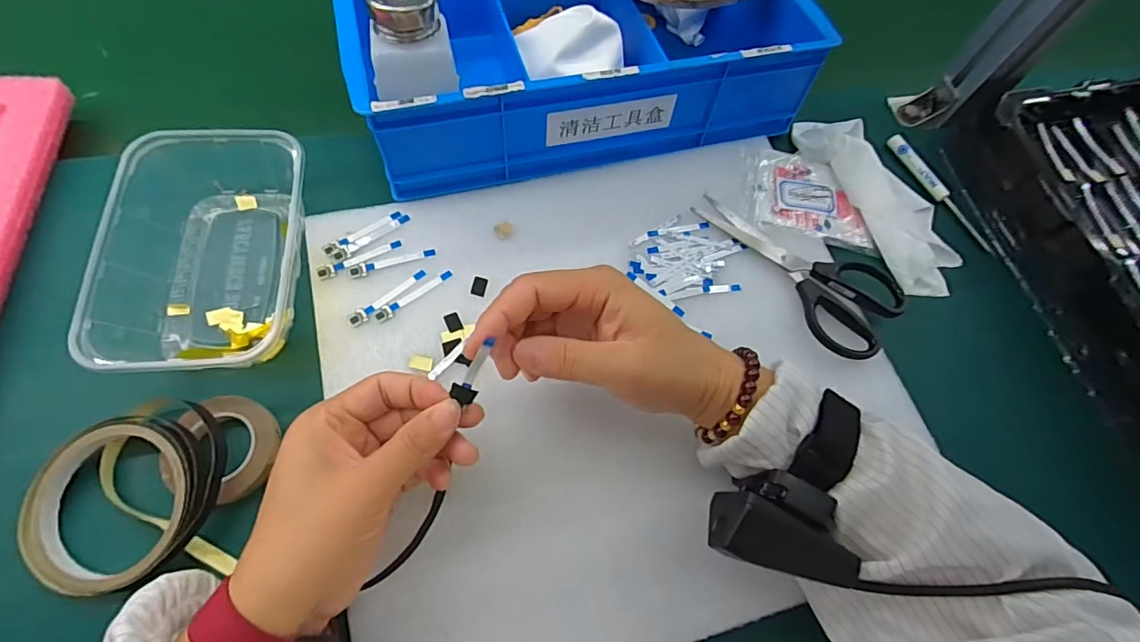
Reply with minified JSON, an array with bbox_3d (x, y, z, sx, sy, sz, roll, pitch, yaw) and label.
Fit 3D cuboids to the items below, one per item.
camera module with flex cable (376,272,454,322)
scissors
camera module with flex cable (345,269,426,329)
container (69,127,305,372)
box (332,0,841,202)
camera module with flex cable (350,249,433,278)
[{"bbox_3d":[-0.108,-0.019,0.360,0.059,0.004,0.010,-38,73,-18],"label":"camera module with flex cable"},{"bbox_3d":[0.170,-0.047,0.384,0.075,0.010,0.161,-37,74,-19],"label":"scissors"},{"bbox_3d":[-0.125,-0.016,0.357,0.061,0.004,0.012,-38,73,-18],"label":"camera module with flex cable"},{"bbox_3d":[-0.234,-0.046,0.340,0.114,0.045,0.168,-3,66,-4],"label":"container"},{"bbox_3d":[0.009,-0.235,0.420,0.345,0.083,0.202,-13,68,-10],"label":"box"},{"bbox_3d":[-0.126,-0.042,0.368,0.060,0.004,0.010,-15,67,-10],"label":"camera module with flex cable"}]

